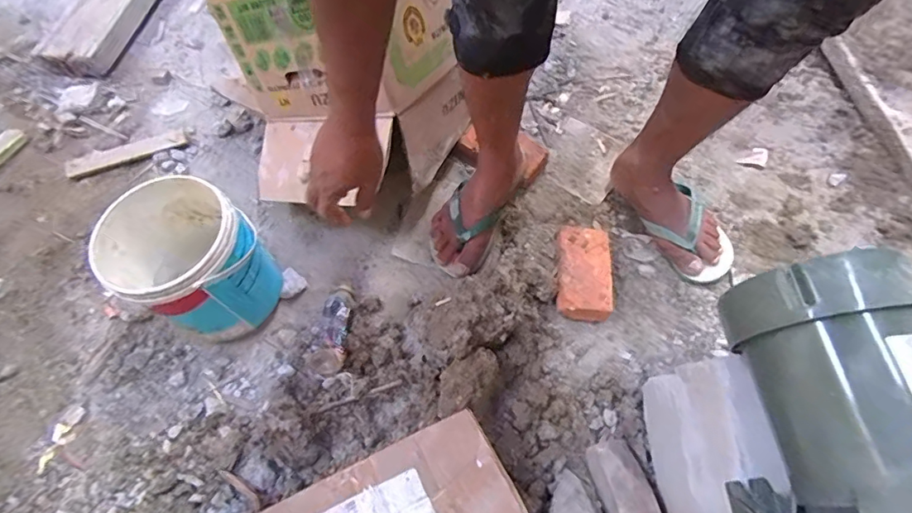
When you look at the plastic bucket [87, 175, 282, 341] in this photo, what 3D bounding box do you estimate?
[{"bbox_3d":[-0.371,0.018,0.715,0.176,0.197,0.168,1,61,-1],"label":"plastic bucket"}]

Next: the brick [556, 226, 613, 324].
[{"bbox_3d":[0.208,0.025,0.816,0.086,0.041,0.166,8,61,3],"label":"brick"}]

